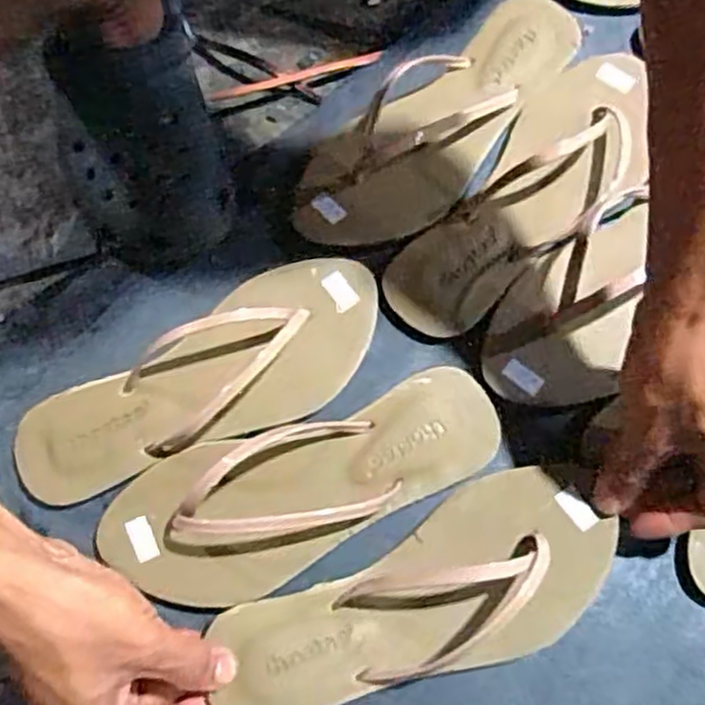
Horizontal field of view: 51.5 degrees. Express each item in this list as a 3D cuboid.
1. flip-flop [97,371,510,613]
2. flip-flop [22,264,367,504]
[{"bbox_3d":[-0.028,0.079,0.419,0.235,0.027,0.088,-18,73,-3],"label":"flip-flop"},{"bbox_3d":[-0.090,0.019,0.446,0.233,0.025,0.086,-29,74,-7],"label":"flip-flop"}]

